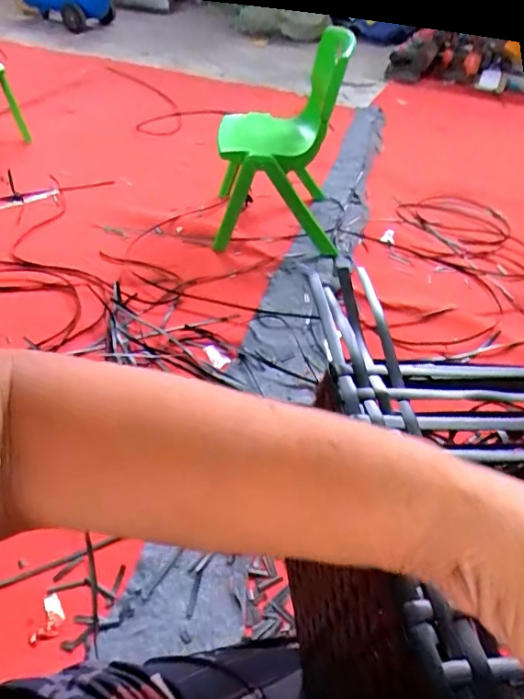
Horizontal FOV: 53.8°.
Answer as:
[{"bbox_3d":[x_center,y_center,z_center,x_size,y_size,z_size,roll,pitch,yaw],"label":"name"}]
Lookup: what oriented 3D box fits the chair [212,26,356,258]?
[{"bbox_3d":[0.041,-0.605,1.496,0.346,0.500,0.375,0,43,-6],"label":"chair"}]

